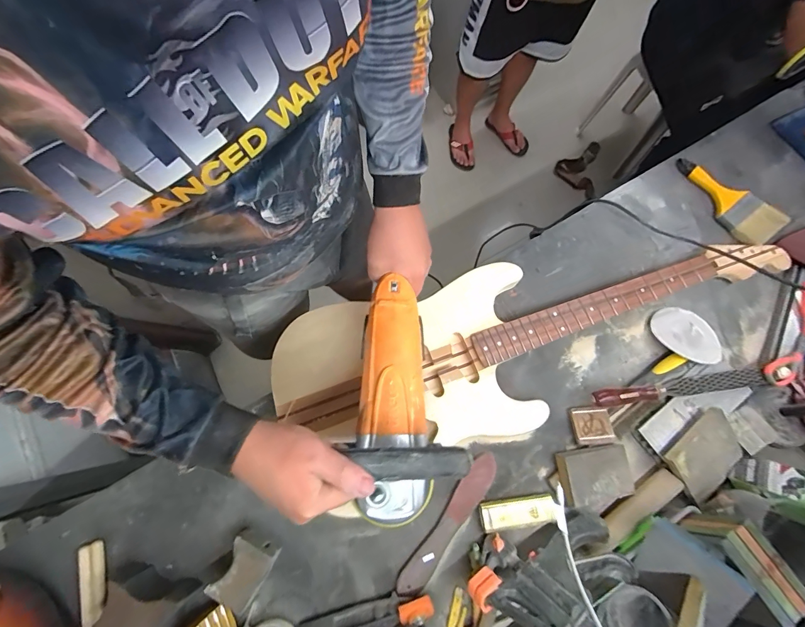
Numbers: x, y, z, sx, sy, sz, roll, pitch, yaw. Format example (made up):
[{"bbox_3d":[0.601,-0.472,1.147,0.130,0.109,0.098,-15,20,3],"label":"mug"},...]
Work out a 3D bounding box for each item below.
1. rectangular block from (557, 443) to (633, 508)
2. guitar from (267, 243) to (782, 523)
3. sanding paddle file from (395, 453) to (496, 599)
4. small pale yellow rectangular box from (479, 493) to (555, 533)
[{"bbox_3d":[0.285,0.238,0.531,0.103,0.030,0.073,-7,73,-4],"label":"rectangular block"},{"bbox_3d":[0.185,0.020,0.603,0.799,0.047,0.304,-21,75,-9],"label":"guitar"},{"bbox_3d":[0.071,0.307,0.527,0.040,0.009,0.221,37,74,2],"label":"sanding paddle file"},{"bbox_3d":[0.170,0.294,0.532,0.107,0.016,0.036,-6,73,-4],"label":"small pale yellow rectangular box"}]

